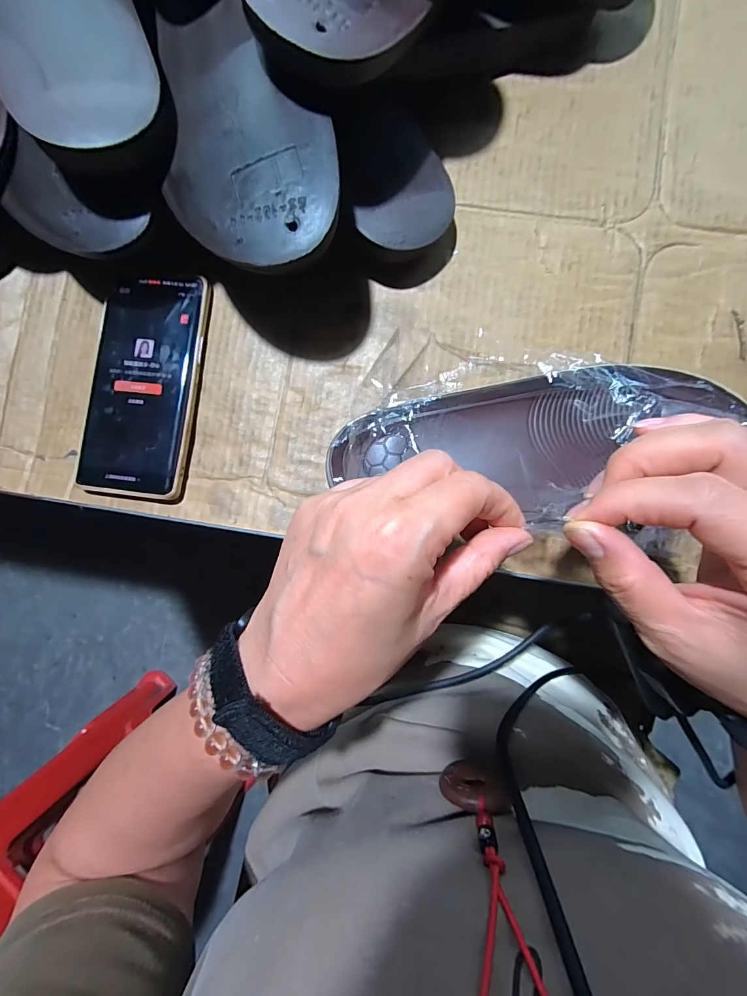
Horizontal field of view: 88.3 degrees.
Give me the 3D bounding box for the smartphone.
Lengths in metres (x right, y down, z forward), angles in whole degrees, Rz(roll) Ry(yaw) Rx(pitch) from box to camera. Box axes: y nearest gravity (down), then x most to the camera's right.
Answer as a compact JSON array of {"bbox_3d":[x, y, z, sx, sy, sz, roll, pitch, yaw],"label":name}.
[{"bbox_3d":[-0.167,-0.082,0.279,0.077,0.016,0.160,8,87,4],"label":"smartphone"}]

